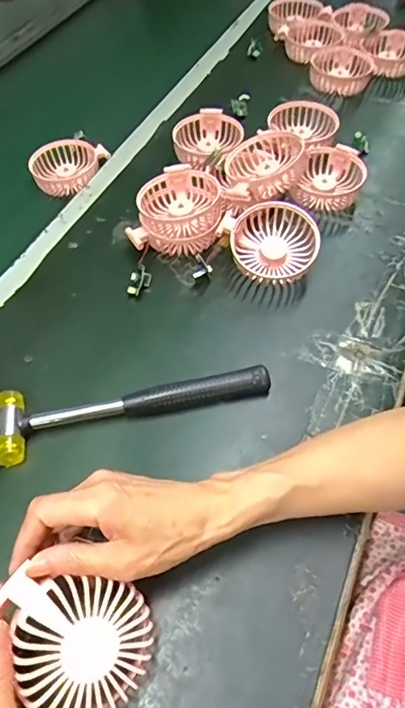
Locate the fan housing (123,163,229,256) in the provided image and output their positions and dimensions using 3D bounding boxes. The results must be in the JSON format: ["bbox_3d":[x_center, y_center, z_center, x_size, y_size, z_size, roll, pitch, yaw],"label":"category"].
[{"bbox_3d":[-0.026,-0.157,0.561,0.098,0.051,0.100,7,56,10],"label":"fan housing"}]

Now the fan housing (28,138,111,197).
[{"bbox_3d":[-0.183,-0.258,0.678,0.075,0.030,0.092,25,61,20],"label":"fan housing"}]

